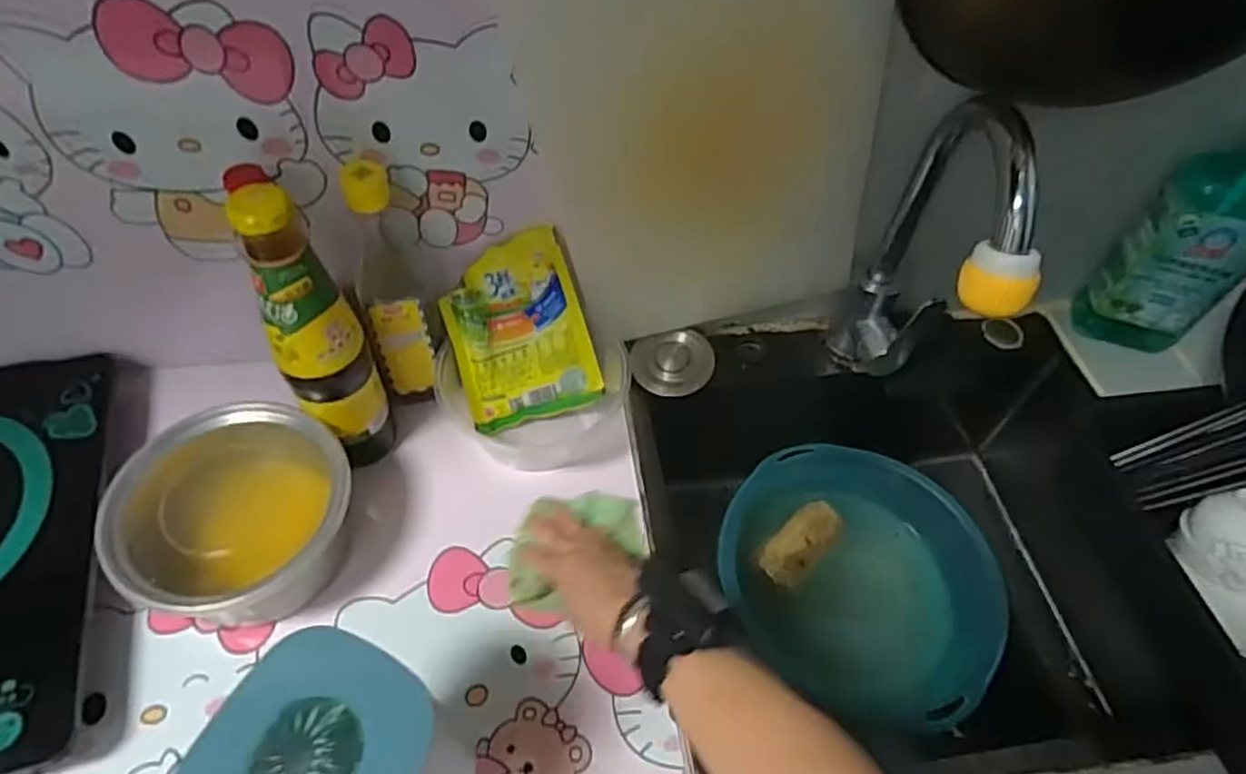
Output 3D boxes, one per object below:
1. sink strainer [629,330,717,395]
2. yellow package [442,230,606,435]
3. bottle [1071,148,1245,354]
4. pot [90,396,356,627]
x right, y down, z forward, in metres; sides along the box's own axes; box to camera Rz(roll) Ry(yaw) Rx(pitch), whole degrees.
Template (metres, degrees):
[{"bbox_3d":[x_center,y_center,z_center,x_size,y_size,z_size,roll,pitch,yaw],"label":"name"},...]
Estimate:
[{"bbox_3d":[0.050,-0.024,0.701,0.078,0.064,0.020,-12,16,6],"label":"sink strainer"},{"bbox_3d":[-0.092,-0.047,0.628,0.118,0.160,0.011,-16,18,-4],"label":"yellow package"},{"bbox_3d":[0.533,-0.135,0.654,0.068,0.291,0.103,-33,62,-25],"label":"bottle"},{"bbox_3d":[-0.285,0.102,0.532,0.138,0.097,0.154,26,56,15],"label":"pot"}]

